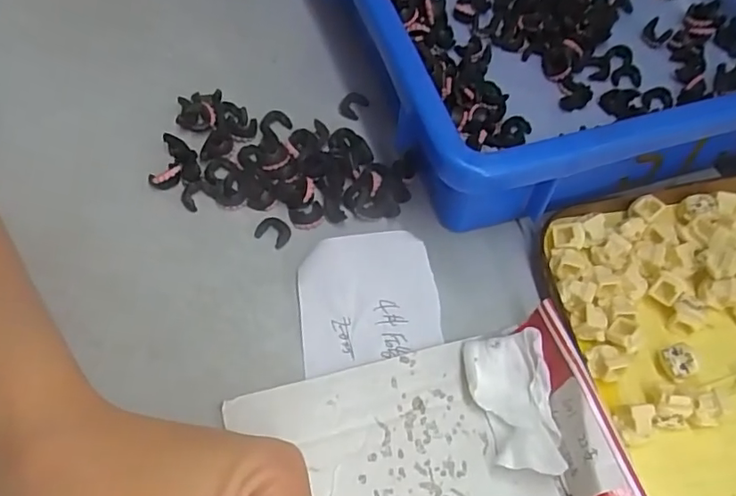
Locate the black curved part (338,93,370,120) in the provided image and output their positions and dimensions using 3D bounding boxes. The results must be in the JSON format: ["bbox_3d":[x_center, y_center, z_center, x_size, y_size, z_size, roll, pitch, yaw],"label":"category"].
[{"bbox_3d":[-0.009,-0.079,0.312,0.014,0.004,0.015,27,63,16],"label":"black curved part"}]

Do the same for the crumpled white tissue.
[{"bbox_3d":[0.056,0.060,0.224,0.030,0.014,0.054,-3,59,-2],"label":"crumpled white tissue"}]

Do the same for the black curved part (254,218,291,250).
[{"bbox_3d":[-0.044,-0.008,0.268,0.015,0.006,0.013,26,62,15],"label":"black curved part"}]

